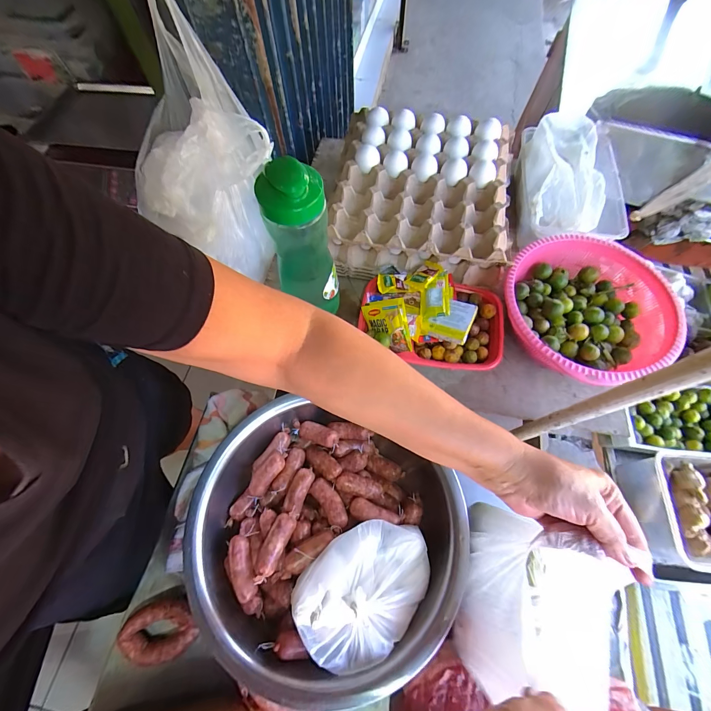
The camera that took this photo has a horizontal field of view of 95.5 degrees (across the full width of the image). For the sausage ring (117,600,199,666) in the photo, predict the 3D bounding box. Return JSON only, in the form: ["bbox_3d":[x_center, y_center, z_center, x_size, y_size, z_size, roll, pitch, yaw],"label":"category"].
[{"bbox_3d":[-0.292,0.414,0.483,0.103,0.028,0.070,-9,67,-3],"label":"sausage ring"}]

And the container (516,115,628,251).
[{"bbox_3d":[0.393,-0.305,0.581,0.177,0.083,0.272,8,67,5],"label":"container"}]

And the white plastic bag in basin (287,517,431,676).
[{"bbox_3d":[0.017,0.305,0.420,0.186,0.069,0.138,-31,70,-11],"label":"white plastic bag in basin"}]

